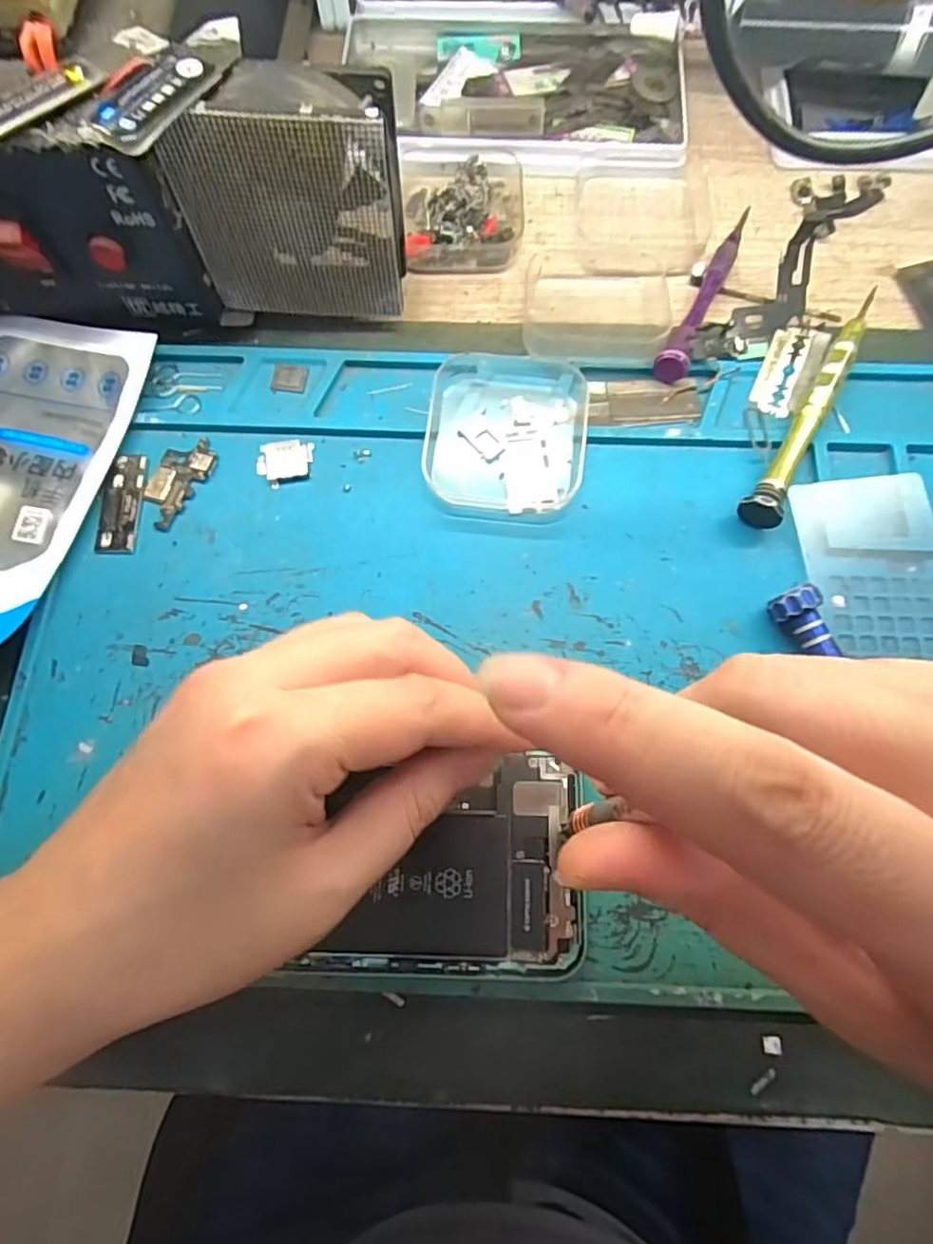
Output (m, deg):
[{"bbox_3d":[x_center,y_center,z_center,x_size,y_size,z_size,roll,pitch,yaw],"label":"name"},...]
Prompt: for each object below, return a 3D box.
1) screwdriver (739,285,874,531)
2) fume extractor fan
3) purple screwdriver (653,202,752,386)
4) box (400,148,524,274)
[{"bbox_3d":[0.143,-0.087,0.250,0.014,0.014,0.116,31,76,9],"label":"screwdriver"},{"bbox_3d":[-0.064,-0.160,0.238,0.080,0.084,0.026,0,73,1],"label":"fume extractor fan"},{"bbox_3d":[0.112,-0.152,0.275,0.014,0.019,0.113,27,75,9],"label":"purple screwdriver"},{"bbox_3d":[-0.002,-0.200,0.291,0.058,0.018,0.063,-2,73,0],"label":"box"}]

